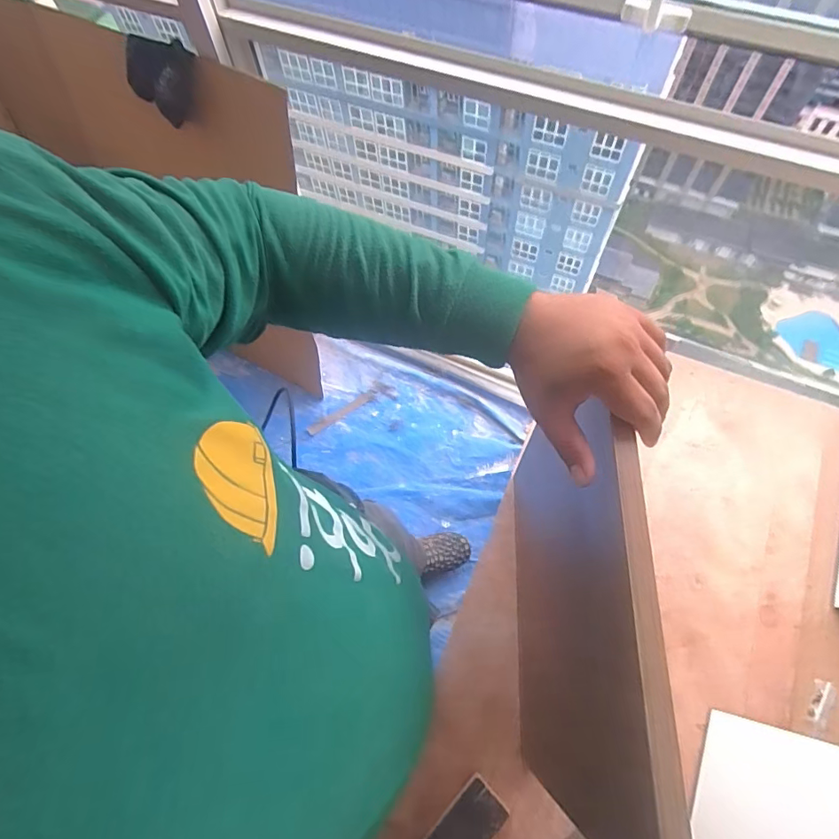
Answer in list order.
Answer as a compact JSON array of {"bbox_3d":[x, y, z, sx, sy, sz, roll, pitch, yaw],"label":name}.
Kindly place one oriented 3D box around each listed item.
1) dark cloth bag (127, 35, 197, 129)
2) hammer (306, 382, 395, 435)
[{"bbox_3d":[-0.557,-0.732,1.077,0.189,0.145,0.026,29,35,10],"label":"dark cloth bag"},{"bbox_3d":[-0.227,-0.040,1.622,0.301,0.031,0.082,-23,66,-9],"label":"hammer"}]

